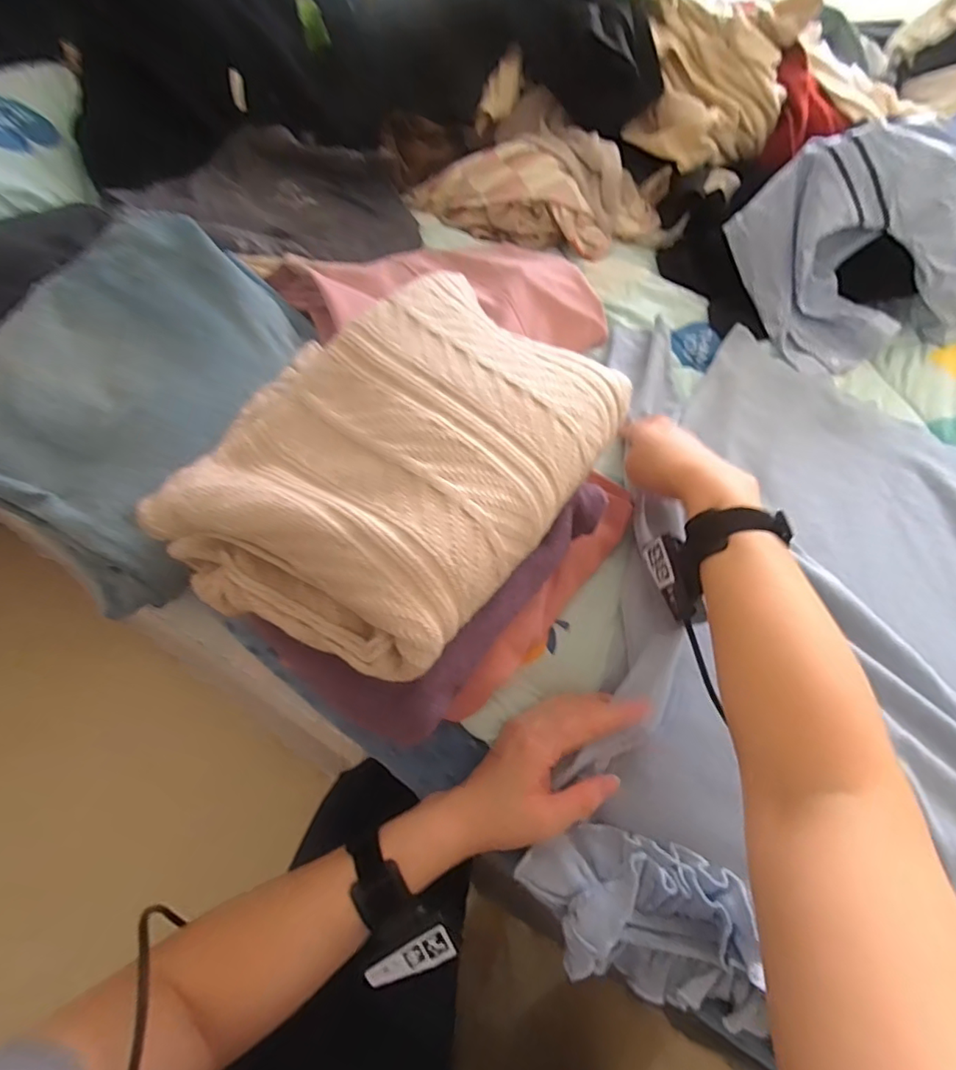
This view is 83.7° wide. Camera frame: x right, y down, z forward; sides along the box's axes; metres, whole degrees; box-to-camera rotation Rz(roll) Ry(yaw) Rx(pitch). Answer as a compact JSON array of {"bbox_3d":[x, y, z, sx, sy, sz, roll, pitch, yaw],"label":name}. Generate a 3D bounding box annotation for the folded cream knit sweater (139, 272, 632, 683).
[{"bbox_3d":[-0.041,-0.058,0.372,0.205,0.074,0.307,32,61,15],"label":"folded cream knit sweater"}]

